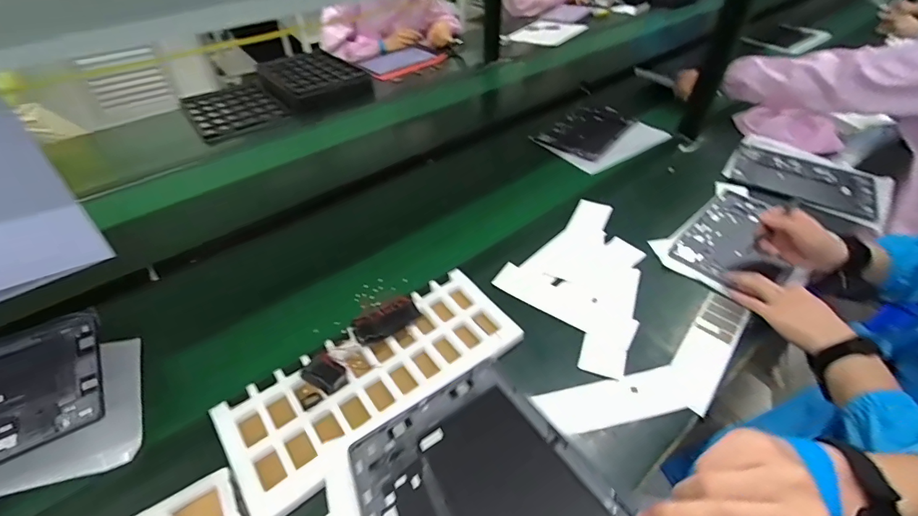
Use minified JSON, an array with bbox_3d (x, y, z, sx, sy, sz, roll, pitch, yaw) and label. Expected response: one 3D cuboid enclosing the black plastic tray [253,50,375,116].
[{"bbox_3d":[-0.450,-0.545,1.271,0.249,0.055,0.328,-28,51,-25],"label":"black plastic tray"}]

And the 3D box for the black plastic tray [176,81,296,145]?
[{"bbox_3d":[-0.639,-0.425,1.190,0.229,0.018,0.319,-29,51,-26],"label":"black plastic tray"}]

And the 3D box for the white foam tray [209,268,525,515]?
[{"bbox_3d":[-0.102,0.152,0.549,0.369,0.033,0.149,-29,51,-26],"label":"white foam tray"}]

